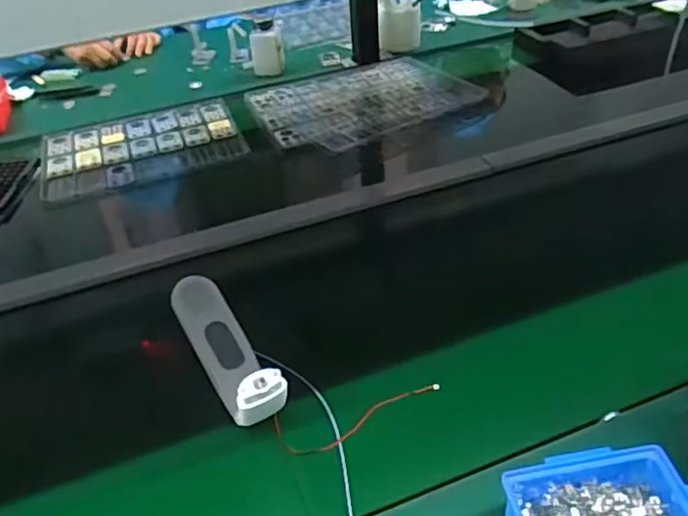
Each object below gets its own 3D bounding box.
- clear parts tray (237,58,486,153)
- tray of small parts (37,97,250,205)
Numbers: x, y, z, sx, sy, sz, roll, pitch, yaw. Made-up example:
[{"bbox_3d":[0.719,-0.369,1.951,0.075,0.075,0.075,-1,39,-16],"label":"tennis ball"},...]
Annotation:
[{"bbox_3d":[0.033,-0.284,1.104,0.362,0.027,0.306,-19,41,-20],"label":"clear parts tray"},{"bbox_3d":[-0.336,-0.187,1.038,0.317,0.014,0.233,-15,40,-16],"label":"tray of small parts"}]

